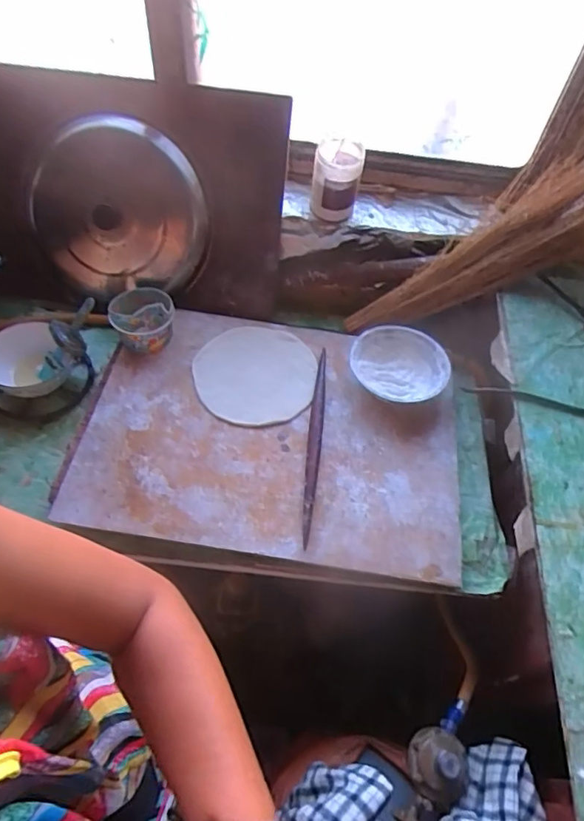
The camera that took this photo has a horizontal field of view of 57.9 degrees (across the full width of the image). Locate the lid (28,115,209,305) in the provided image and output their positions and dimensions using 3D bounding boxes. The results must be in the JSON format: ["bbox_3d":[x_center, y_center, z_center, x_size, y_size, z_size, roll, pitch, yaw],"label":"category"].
[{"bbox_3d":[-0.316,-0.349,0.933,0.308,0.287,0.078,-7,18,1],"label":"lid"}]

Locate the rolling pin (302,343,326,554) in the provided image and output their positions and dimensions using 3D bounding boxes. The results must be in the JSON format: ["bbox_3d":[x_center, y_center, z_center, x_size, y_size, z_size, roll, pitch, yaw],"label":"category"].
[{"bbox_3d":[0.036,0.042,0.829,0.022,0.019,0.340,6,54,3],"label":"rolling pin"}]

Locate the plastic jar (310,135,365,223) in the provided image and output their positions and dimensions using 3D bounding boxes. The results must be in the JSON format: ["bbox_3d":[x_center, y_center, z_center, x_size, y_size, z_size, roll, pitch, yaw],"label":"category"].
[{"bbox_3d":[0.079,-0.399,0.930,0.080,0.129,0.083,1,54,-1],"label":"plastic jar"}]

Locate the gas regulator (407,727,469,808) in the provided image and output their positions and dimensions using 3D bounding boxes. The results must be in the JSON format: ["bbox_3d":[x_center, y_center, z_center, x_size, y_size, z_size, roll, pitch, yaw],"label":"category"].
[{"bbox_3d":[0.198,0.468,0.697,0.083,0.046,0.087,12,54,7],"label":"gas regulator"}]

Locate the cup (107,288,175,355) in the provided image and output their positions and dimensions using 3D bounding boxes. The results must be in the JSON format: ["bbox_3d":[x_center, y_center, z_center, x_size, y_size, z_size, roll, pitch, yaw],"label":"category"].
[{"bbox_3d":[-0.255,-0.156,0.912,0.101,0.055,0.104,1,54,-1],"label":"cup"}]

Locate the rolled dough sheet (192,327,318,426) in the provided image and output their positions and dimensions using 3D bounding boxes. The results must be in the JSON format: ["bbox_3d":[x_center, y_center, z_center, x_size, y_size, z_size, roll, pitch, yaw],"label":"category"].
[{"bbox_3d":[-0.062,-0.066,0.908,0.202,0.009,0.201,8,56,3],"label":"rolled dough sheet"}]

